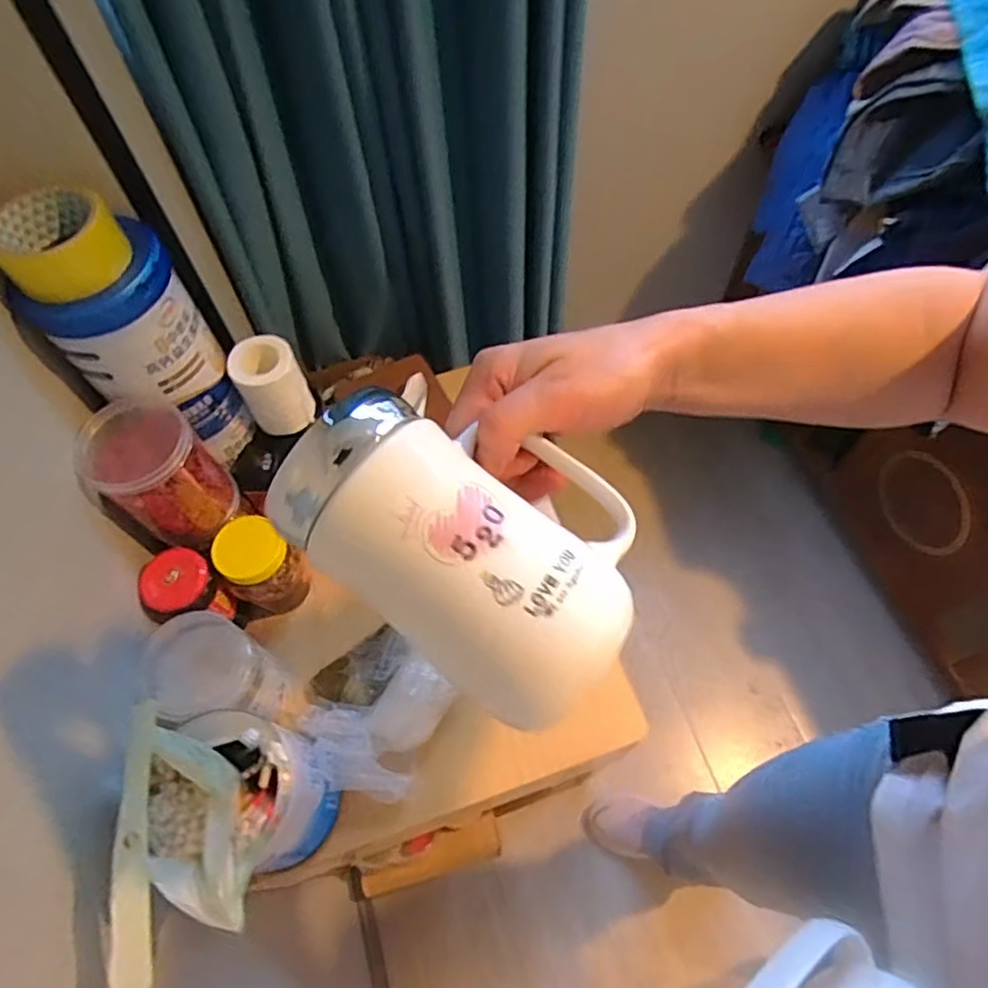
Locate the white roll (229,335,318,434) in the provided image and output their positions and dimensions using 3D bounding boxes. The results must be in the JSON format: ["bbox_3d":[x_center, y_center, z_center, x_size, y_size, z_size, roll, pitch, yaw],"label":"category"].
[{"bbox_3d":[-0.248,-0.120,0.714,0.068,0.104,0.058,-28,64,-13],"label":"white roll"}]

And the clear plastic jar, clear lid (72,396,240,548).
[{"bbox_3d":[-0.335,-0.022,0.643,0.102,0.142,0.098,-1,61,1],"label":"clear plastic jar, clear lid"}]

